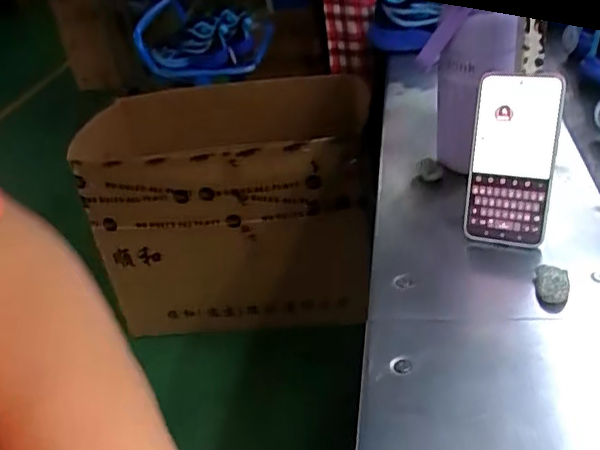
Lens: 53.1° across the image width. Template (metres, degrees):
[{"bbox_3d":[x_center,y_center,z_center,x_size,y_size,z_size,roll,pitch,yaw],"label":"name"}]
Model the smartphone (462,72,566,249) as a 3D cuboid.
[{"bbox_3d":[0.199,-0.059,0.563,0.074,0.158,0.015,7,13,15],"label":"smartphone"}]

